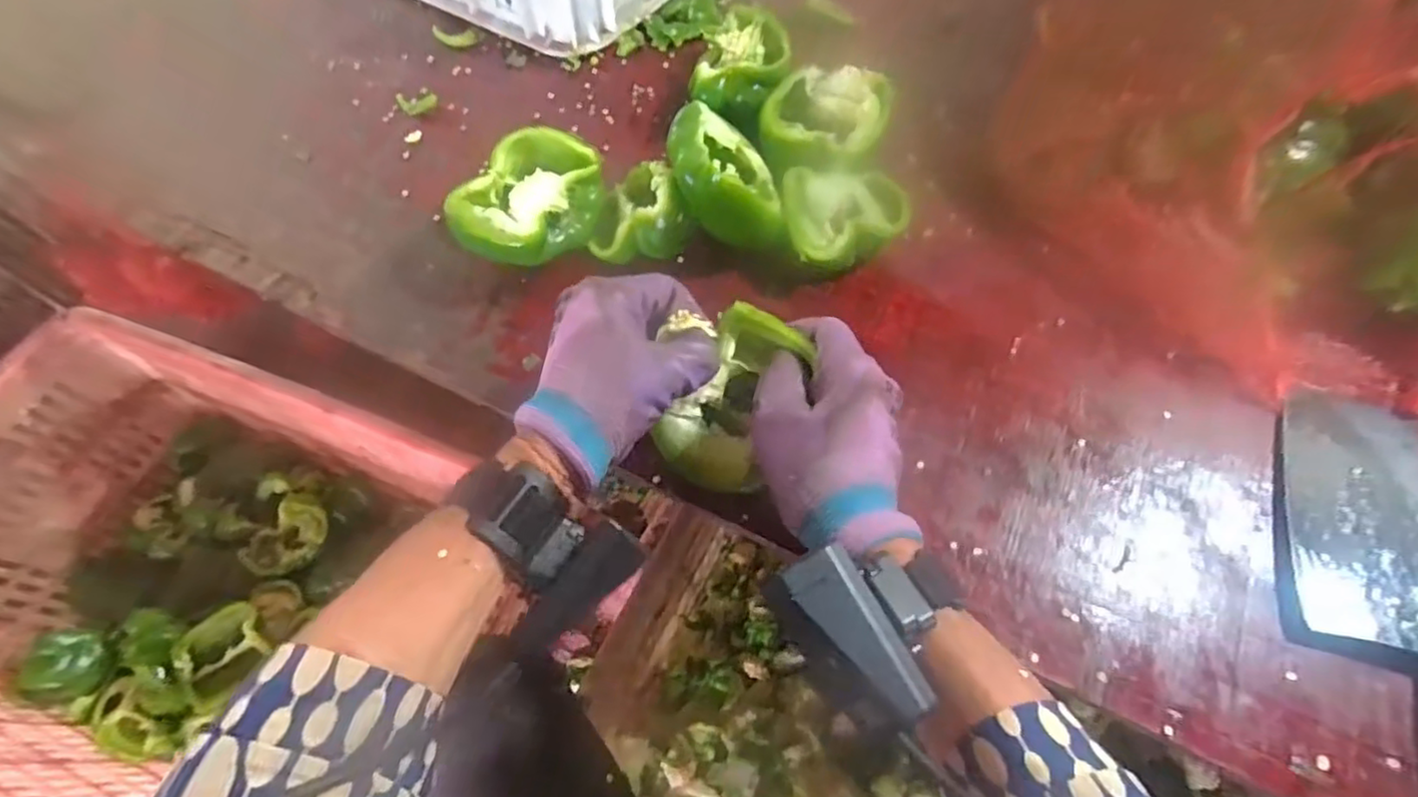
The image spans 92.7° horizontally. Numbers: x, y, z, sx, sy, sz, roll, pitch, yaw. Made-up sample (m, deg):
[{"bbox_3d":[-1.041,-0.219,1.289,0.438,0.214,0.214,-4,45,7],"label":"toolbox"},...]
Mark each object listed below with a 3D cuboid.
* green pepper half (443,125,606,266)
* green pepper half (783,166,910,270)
[{"bbox_3d":[-0.113,-0.119,0.441,0.072,0.057,0.102,24,65,16],"label":"green pepper half"},{"bbox_3d":[0.087,-0.111,0.444,0.076,0.040,0.075,2,59,3],"label":"green pepper half"}]

